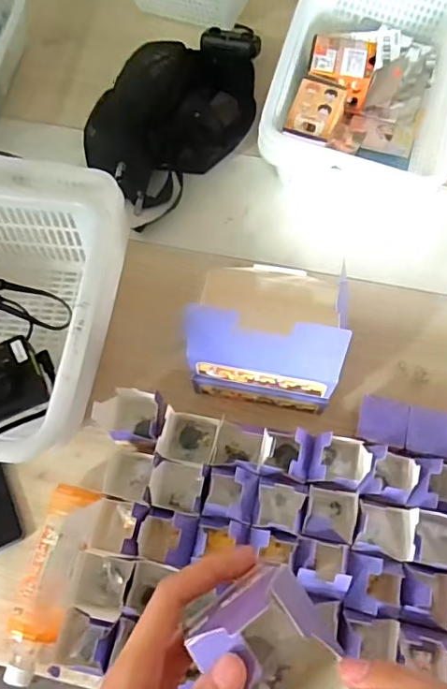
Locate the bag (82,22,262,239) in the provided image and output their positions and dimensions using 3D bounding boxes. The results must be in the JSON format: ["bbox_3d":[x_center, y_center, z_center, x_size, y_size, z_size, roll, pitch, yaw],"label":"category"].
[{"bbox_3d":[-0.065,-0.395,0.902,0.216,0.078,0.391,41,77,13],"label":"bag"}]

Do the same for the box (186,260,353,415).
[{"bbox_3d":[0.054,-0.014,0.675,0.173,0.193,0.141,9,69,5],"label":"box"}]

